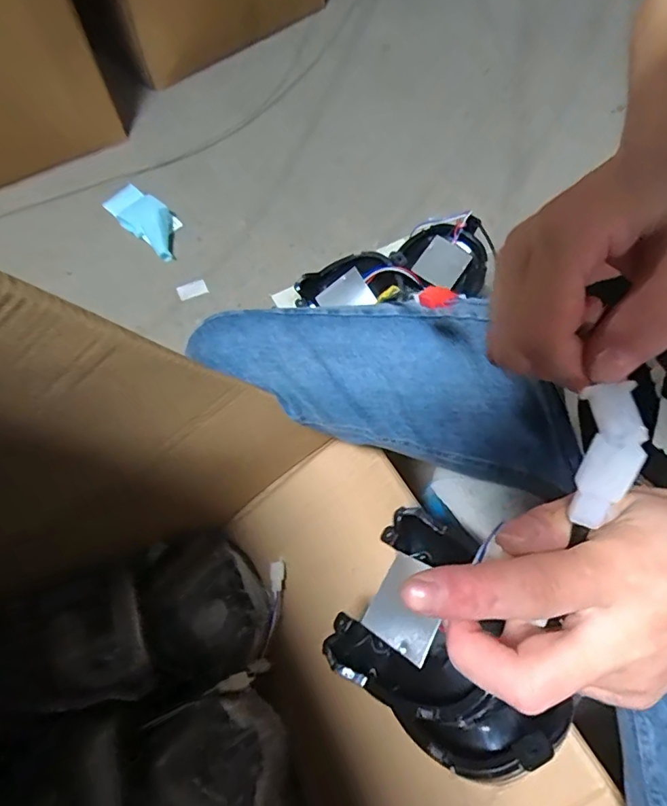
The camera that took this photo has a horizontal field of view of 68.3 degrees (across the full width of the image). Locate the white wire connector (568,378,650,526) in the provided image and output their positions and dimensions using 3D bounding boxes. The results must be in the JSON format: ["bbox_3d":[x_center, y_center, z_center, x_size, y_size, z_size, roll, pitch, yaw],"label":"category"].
[{"bbox_3d":[0.085,0.016,0.151,0.013,0.015,0.044,7,101,5],"label":"white wire connector"}]

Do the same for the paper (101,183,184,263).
[{"bbox_3d":[-0.395,-0.385,1.051,0.103,0.070,0.217,-38,67,-17],"label":"paper"}]

